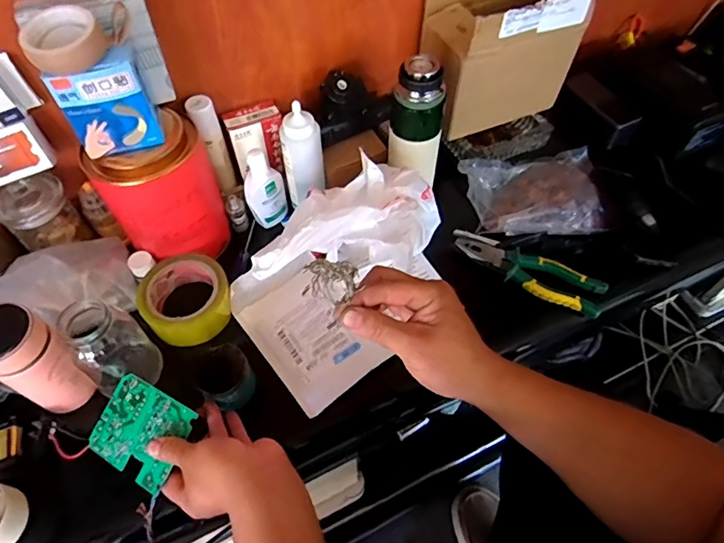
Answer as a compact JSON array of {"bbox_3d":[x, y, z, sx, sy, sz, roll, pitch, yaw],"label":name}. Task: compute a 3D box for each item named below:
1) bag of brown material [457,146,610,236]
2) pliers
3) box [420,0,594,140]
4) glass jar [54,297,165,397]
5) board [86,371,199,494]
[{"bbox_3d":[0.247,-0.115,0.679,0.206,0.045,0.141,-9,55,-5],"label":"bag of brown material"},{"bbox_3d":[0.211,-0.003,0.629,0.199,0.024,0.053,25,59,18],"label":"pliers"},{"bbox_3d":[0.190,-0.308,0.680,0.197,0.184,0.110,-19,57,-12],"label":"box"},{"bbox_3d":[-0.264,0.083,0.515,0.069,0.118,0.068,37,64,24],"label":"glass jar"},{"bbox_3d":[-0.218,0.156,0.479,0.095,0.005,0.082,23,82,21],"label":"board"}]

